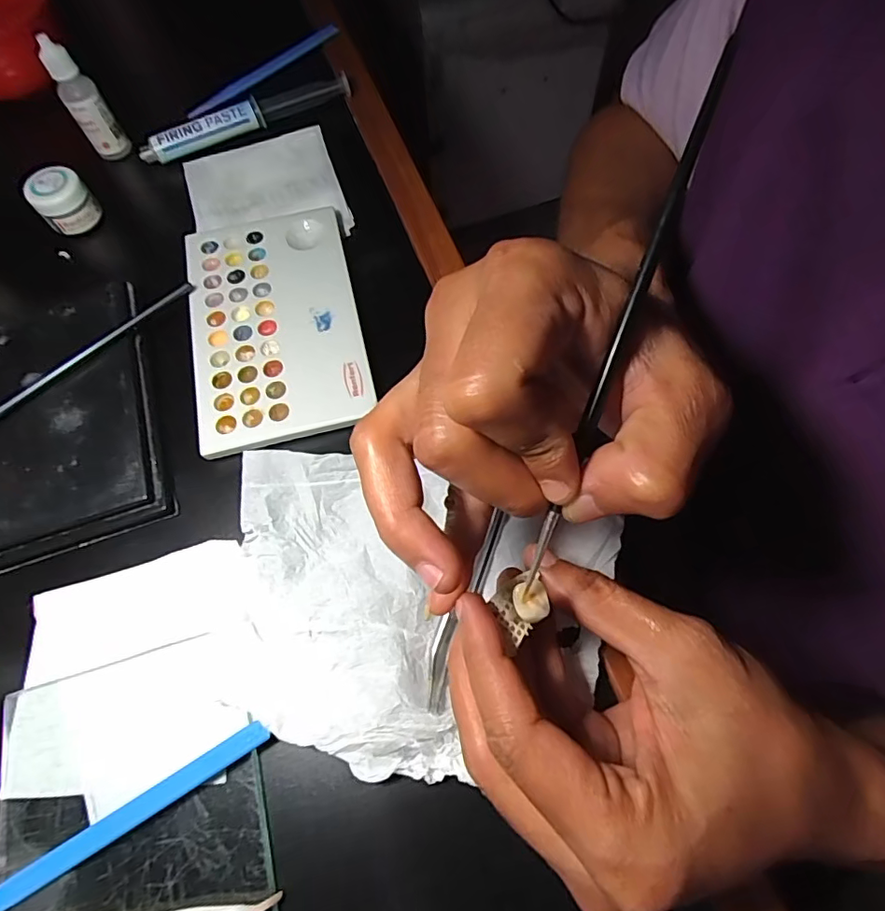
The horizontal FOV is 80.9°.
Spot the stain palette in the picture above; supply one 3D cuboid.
[{"bbox_3d":[-0.094,-0.077,0.293,0.090,0.005,0.149,-13,67,-5],"label":"stain palette"}]

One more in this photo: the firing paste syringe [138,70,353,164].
[{"bbox_3d":[-0.137,-0.238,0.363,0.151,0.016,0.012,-24,67,-9],"label":"firing paste syringe"}]

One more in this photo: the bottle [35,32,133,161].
[{"bbox_3d":[-0.231,-0.228,0.337,0.021,0.068,0.020,30,71,13],"label":"bottle"}]

